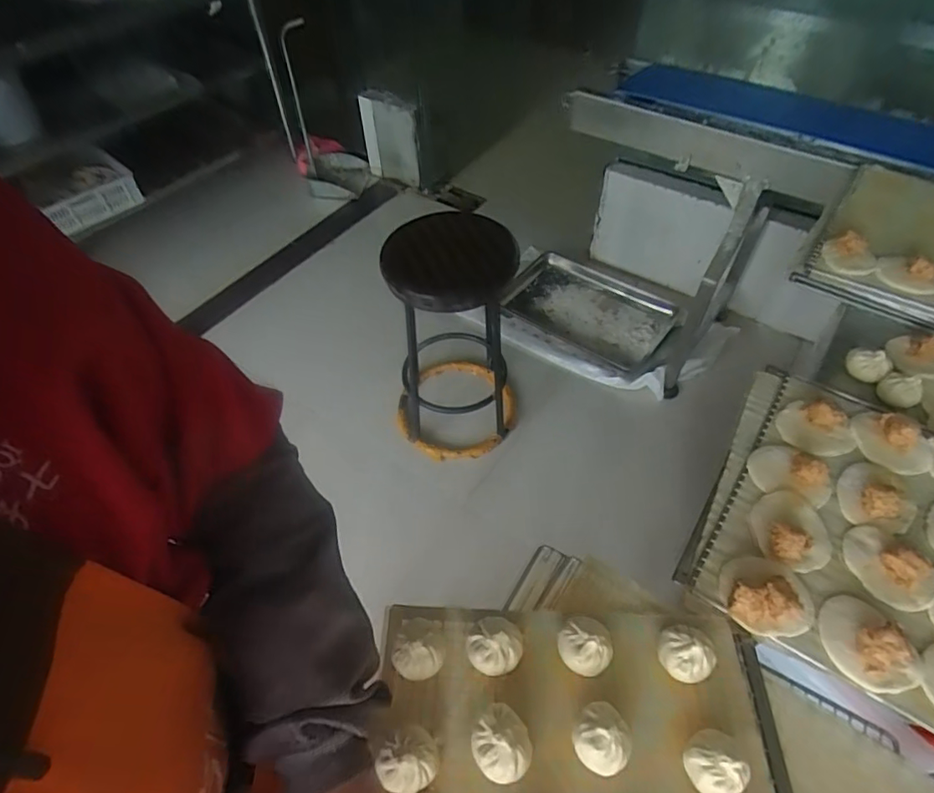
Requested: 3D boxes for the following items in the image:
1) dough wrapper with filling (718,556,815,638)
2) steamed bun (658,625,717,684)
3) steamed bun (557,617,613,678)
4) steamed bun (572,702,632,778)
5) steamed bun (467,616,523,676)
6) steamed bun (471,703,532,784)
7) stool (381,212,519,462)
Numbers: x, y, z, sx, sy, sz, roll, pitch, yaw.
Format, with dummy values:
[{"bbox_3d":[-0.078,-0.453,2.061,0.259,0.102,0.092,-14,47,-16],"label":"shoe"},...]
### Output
[{"bbox_3d":[0.330,0.216,0.598,0.091,0.036,0.085,-1,53,2],"label":"dough wrapper with filling"},{"bbox_3d":[0.223,0.265,0.563,0.053,0.040,0.048,1,53,3],"label":"steamed bun"},{"bbox_3d":[0.124,0.256,0.572,0.054,0.032,0.060,23,57,19],"label":"steamed bun"},{"bbox_3d":[0.127,0.320,0.515,0.052,0.039,0.054,-1,53,2],"label":"steamed bun"},{"bbox_3d":[0.030,0.258,0.571,0.055,0.033,0.056,-1,53,2],"label":"steamed bun"},{"bbox_3d":[0.032,0.327,0.514,0.053,0.045,0.058,-1,51,1],"label":"steamed bun"},{"bbox_3d":[-0.038,-0.124,1.502,0.331,0.633,0.317,-1,51,1],"label":"stool"}]

